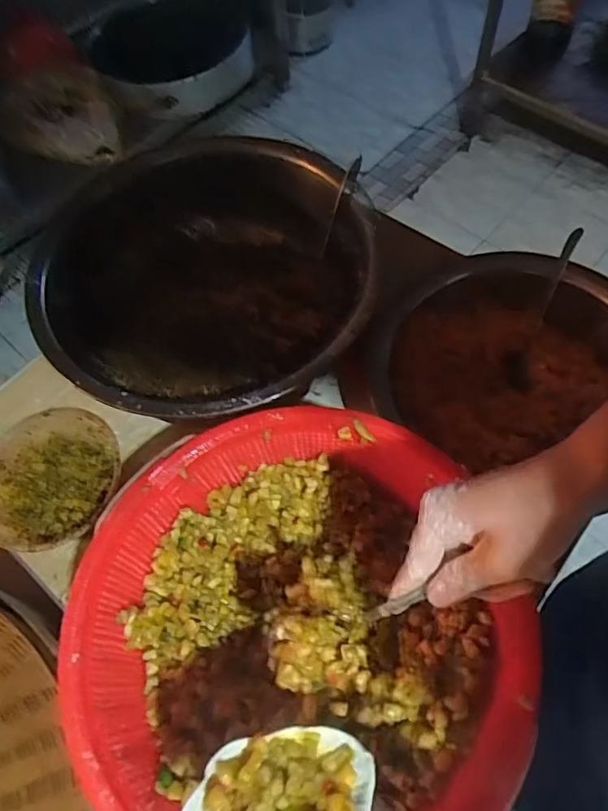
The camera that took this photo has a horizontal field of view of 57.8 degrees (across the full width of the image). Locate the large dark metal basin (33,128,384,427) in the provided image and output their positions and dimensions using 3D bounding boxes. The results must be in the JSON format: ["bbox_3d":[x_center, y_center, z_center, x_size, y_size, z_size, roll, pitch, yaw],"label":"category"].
[{"bbox_3d":[-0.097,-0.124,0.589,0.325,0.106,0.337,-2,62,3],"label":"large dark metal basin"}]

